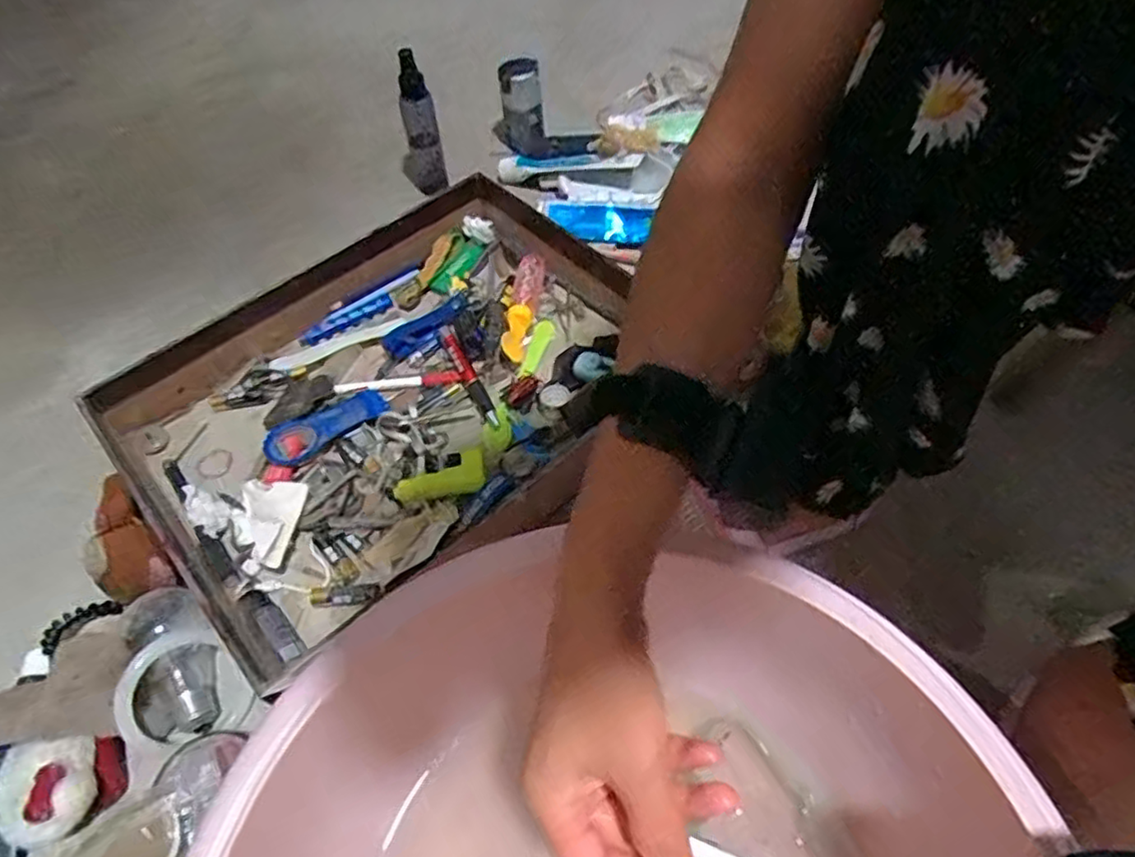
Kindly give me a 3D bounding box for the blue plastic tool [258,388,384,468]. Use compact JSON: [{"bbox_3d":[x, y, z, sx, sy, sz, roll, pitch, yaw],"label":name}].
[{"bbox_3d":[-0.208,-0.004,0.568,0.104,0.018,0.036,-33,60,-19],"label":"blue plastic tool"}]

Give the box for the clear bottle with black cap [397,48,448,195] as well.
[{"bbox_3d":[-0.163,-0.330,0.729,0.038,0.162,0.028,-9,55,-4],"label":"clear bottle with black cap"}]

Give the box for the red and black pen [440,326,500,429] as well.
[{"bbox_3d":[-0.091,-0.050,0.602,0.014,0.012,0.120,-24,58,-14],"label":"red and black pen"}]

